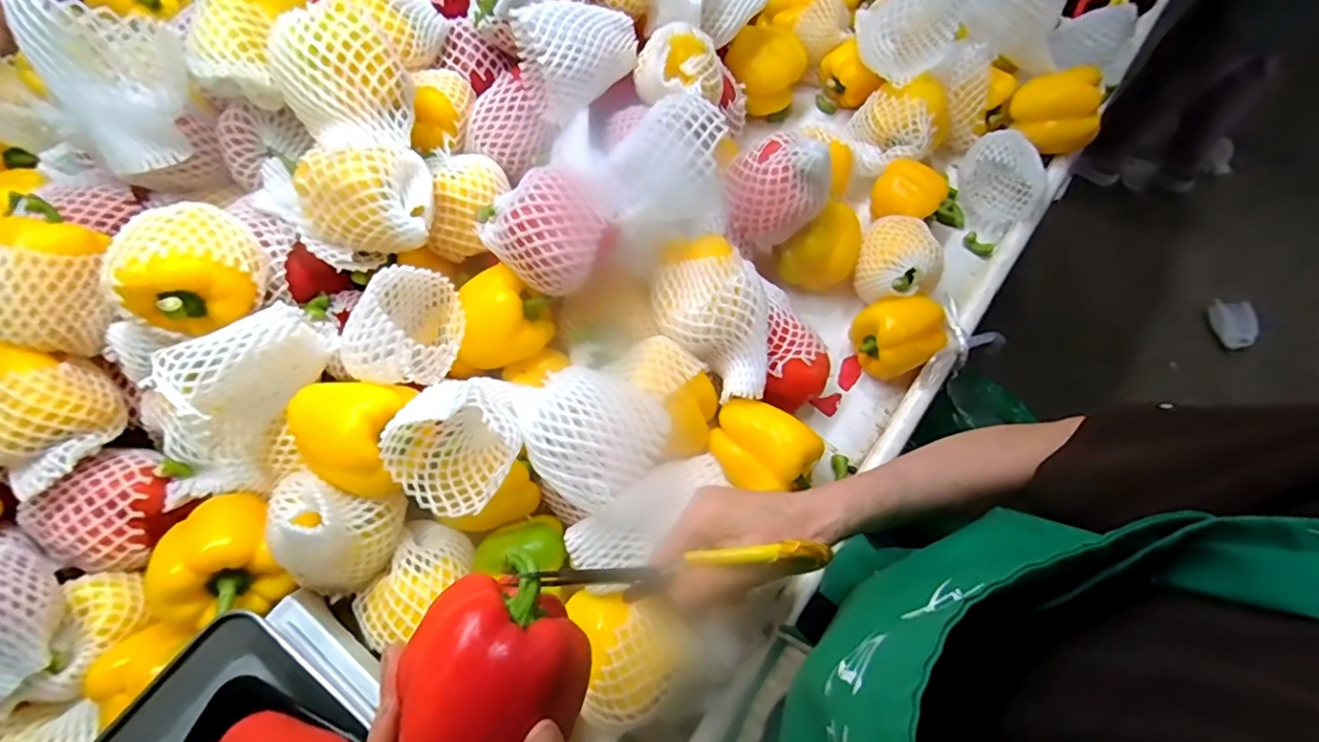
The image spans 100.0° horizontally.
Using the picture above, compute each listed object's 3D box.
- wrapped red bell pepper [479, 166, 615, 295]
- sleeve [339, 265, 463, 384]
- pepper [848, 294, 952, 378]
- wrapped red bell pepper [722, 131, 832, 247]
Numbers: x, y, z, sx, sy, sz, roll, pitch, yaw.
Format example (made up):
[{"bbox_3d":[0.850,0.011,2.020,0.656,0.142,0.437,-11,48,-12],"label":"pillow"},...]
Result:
[{"bbox_3d":[-0.093,-0.116,0.450,0.110,0.072,0.076,36,70,15],"label":"wrapped red bell pepper"},{"bbox_3d":[-0.203,-0.030,0.453,0.081,0.094,0.092,1,66,0],"label":"sleeve"},{"bbox_3d":[0.245,-0.035,0.568,0.082,0.070,0.073,-27,69,-12],"label":"pepper"},{"bbox_3d":[0.113,-0.180,0.539,0.098,0.081,0.081,31,69,13],"label":"wrapped red bell pepper"}]

